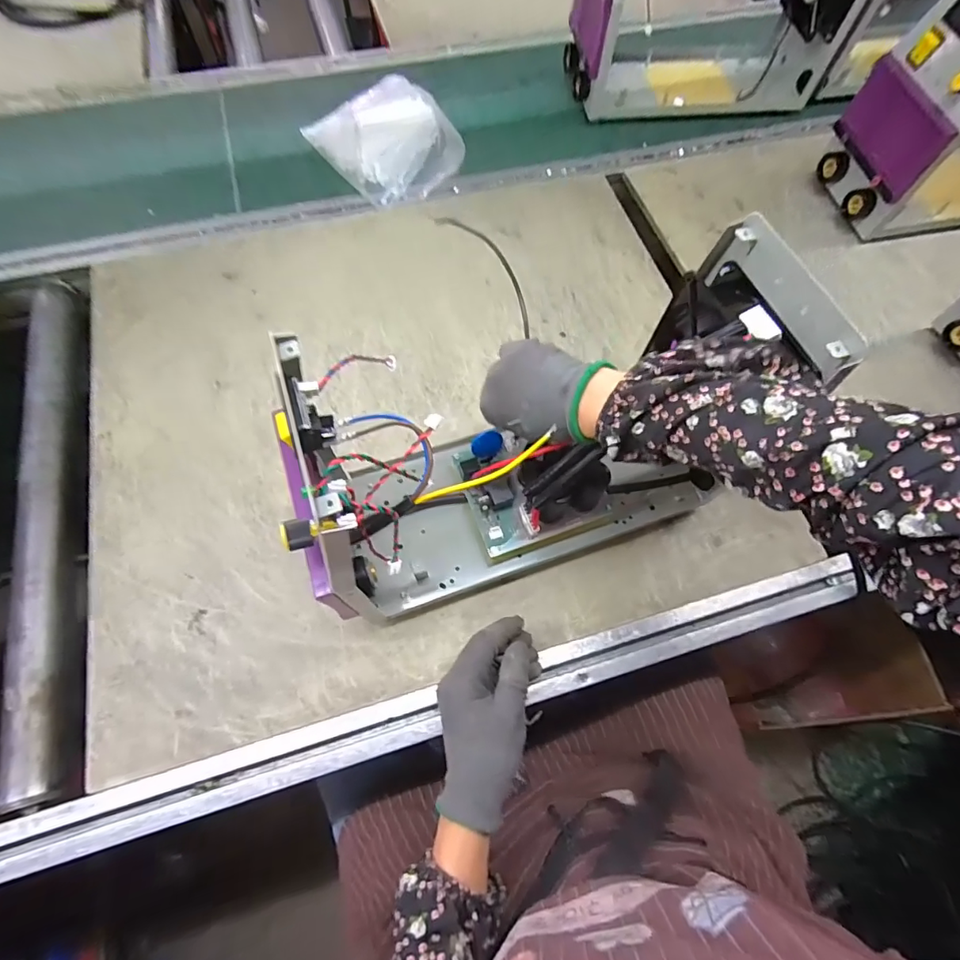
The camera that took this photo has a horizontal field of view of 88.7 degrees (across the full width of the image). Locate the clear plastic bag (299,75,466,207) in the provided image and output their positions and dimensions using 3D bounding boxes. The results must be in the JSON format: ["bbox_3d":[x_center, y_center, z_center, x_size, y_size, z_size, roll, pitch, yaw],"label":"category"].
[{"bbox_3d":[-0.132,-0.467,0.675,0.191,0.082,0.158,-17,67,-8],"label":"clear plastic bag"}]

